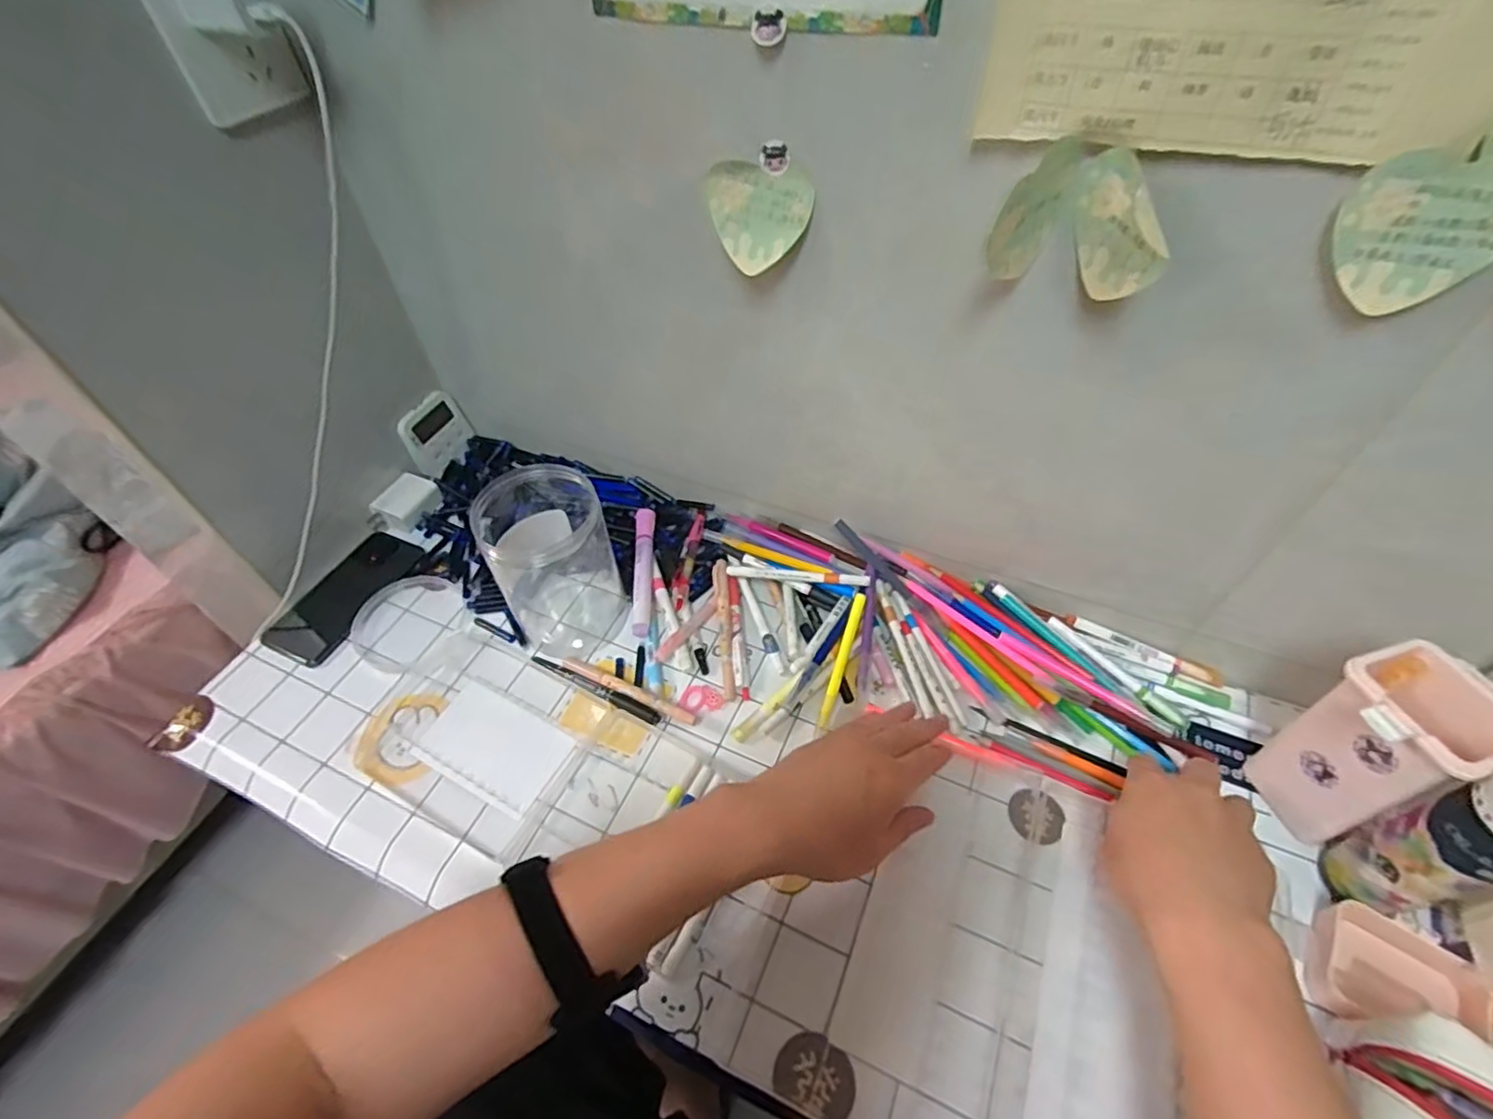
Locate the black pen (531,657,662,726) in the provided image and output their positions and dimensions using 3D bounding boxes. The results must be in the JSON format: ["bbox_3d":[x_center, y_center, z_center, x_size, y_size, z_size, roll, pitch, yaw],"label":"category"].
[{"bbox_3d":[-0.132,0.109,0.559,0.134,0.016,0.010,23,56,19],"label":"black pen"}]

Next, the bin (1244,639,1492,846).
[{"bbox_3d":[0.410,0.129,0.438,0.080,0.139,0.077,-20,50,-11],"label":"bin"}]

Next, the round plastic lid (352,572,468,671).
[{"bbox_3d":[-0.314,0.058,0.613,0.092,0.017,0.096,-1,52,2],"label":"round plastic lid"}]

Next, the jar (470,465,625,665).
[{"bbox_3d":[-0.169,-0.004,0.562,0.096,0.150,0.109,-30,52,-19],"label":"jar"}]

